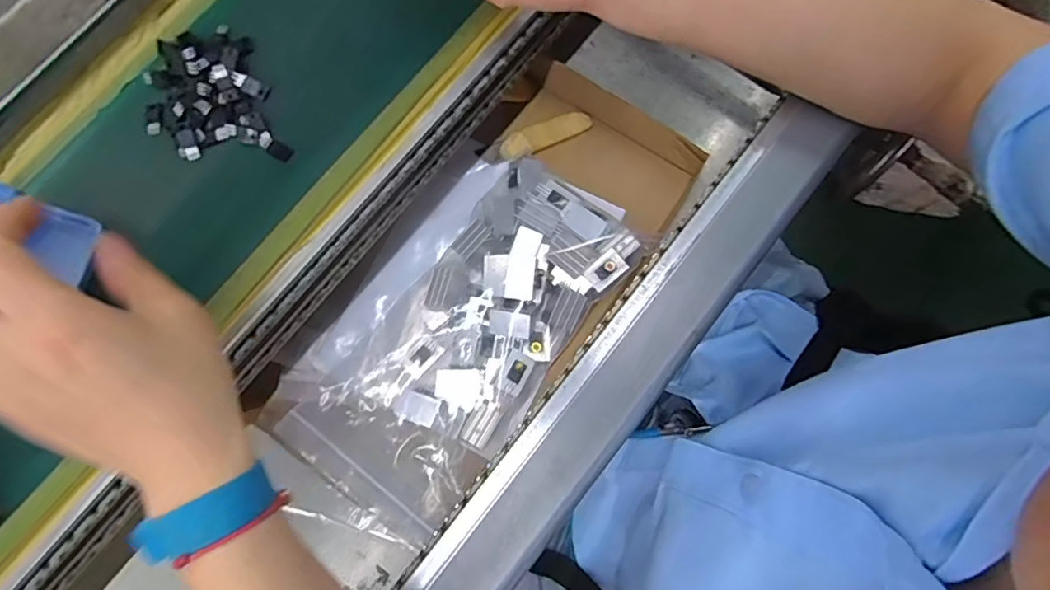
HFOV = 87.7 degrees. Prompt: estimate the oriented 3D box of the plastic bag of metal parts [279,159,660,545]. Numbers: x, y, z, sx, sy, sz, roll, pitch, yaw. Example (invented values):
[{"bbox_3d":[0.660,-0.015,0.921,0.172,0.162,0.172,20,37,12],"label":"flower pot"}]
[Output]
[{"bbox_3d":[-0.055,0.019,0.410,0.164,0.052,0.275,36,82,7],"label":"plastic bag of metal parts"}]

